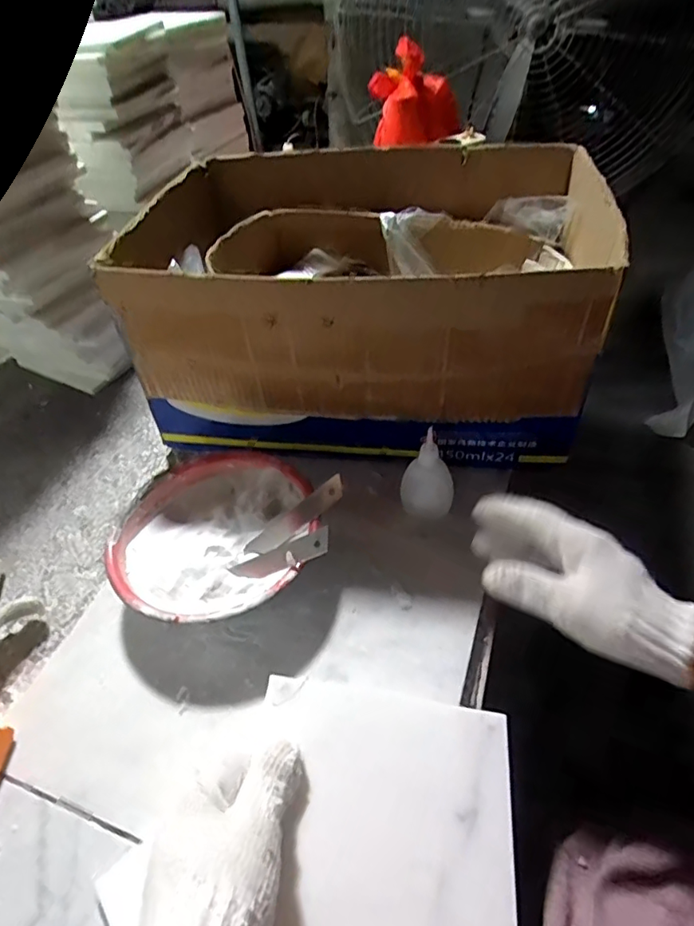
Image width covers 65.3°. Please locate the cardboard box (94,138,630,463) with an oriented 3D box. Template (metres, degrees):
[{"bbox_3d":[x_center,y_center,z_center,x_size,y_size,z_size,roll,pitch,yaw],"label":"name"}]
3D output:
[{"bbox_3d":[0.025,-0.170,0.575,0.412,0.209,0.314,4,47,10],"label":"cardboard box"}]

